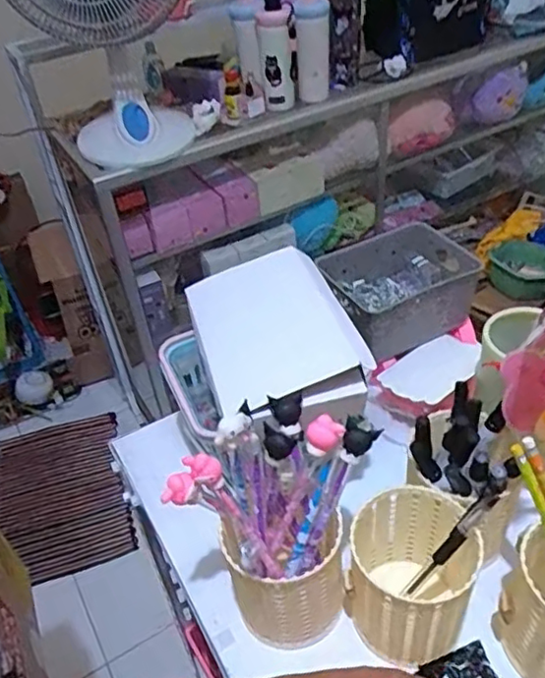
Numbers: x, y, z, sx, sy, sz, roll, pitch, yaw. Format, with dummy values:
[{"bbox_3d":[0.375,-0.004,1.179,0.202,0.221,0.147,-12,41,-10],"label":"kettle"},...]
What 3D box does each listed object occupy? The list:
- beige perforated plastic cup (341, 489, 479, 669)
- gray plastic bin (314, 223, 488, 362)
[{"bbox_3d":[0.099,0.169,0.435,0.077,0.096,0.086,15,45,23],"label":"beige perforated plastic cup"},{"bbox_3d":[0.128,-0.050,0.643,0.132,0.071,0.108,-19,42,-14],"label":"gray plastic bin"}]

